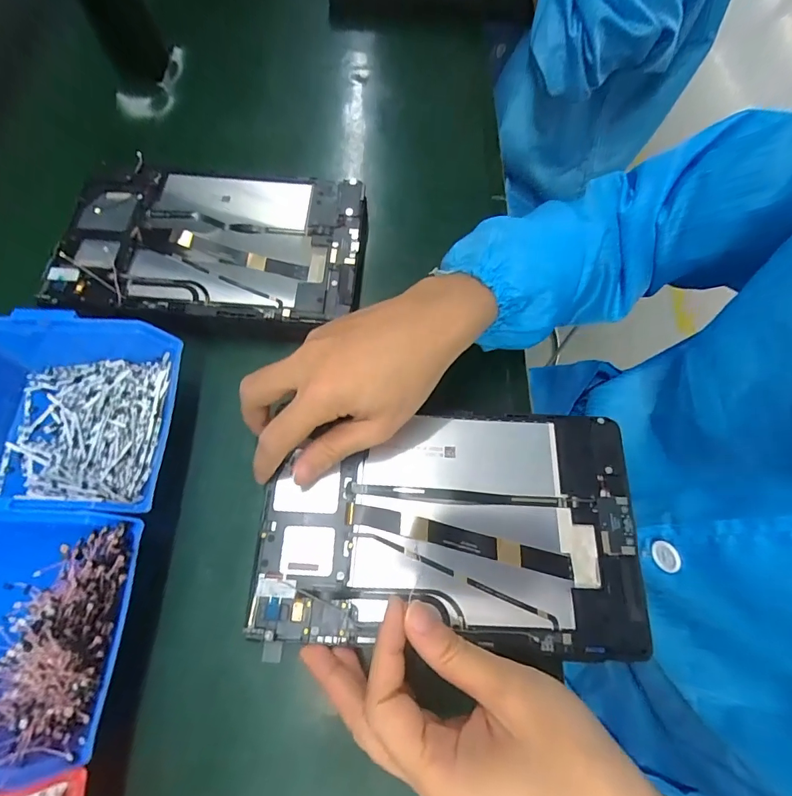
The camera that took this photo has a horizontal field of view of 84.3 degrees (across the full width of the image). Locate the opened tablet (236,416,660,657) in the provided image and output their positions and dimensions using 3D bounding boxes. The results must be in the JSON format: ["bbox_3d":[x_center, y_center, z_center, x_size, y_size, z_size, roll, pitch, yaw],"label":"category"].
[{"bbox_3d":[0.034,0.080,0.285,0.237,0.011,0.145,1,70,-1],"label":"opened tablet"}]

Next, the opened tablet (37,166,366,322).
[{"bbox_3d":[-0.151,-0.132,0.361,0.237,0.013,0.143,2,67,0],"label":"opened tablet"}]

